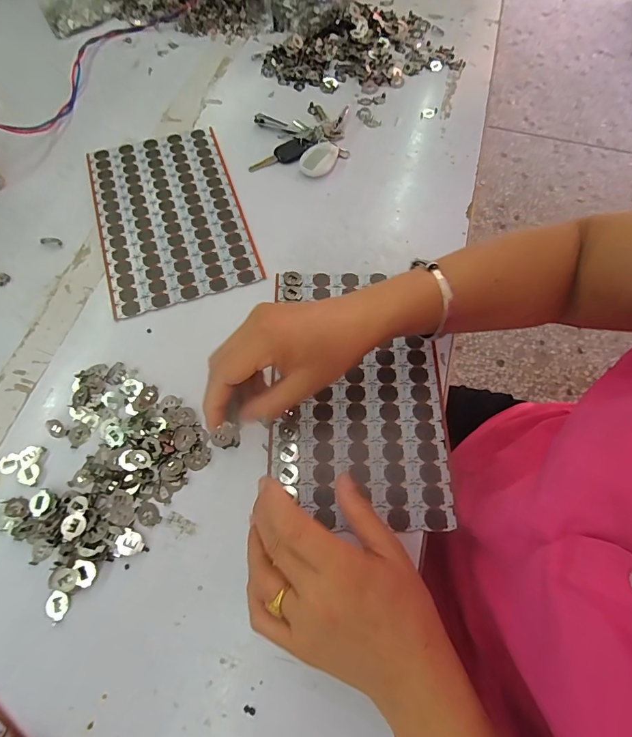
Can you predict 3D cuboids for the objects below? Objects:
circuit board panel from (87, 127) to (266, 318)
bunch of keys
[{"bbox_3d":[-0.169,-0.181,0.450,0.155,0.004,0.247,-18,68,-8],"label":"circuit board panel"},{"bbox_3d":[-0.019,-0.294,0.492,0.115,0.015,0.128,3,65,2],"label":"bunch of keys"}]

